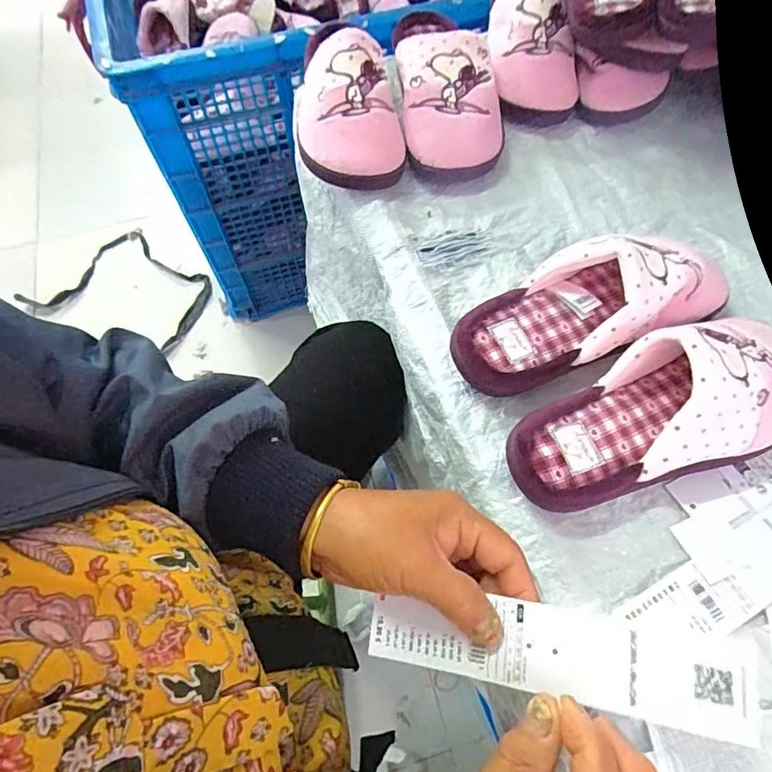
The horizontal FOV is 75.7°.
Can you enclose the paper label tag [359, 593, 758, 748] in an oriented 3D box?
[{"bbox_3d":[0.084,0.140,0.262,0.188,0.004,0.044,2,77,20],"label":"paper label tag"}]

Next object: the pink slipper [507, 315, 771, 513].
[{"bbox_3d":[0.198,0.016,0.342,0.226,0.082,0.091,-23,64,-12],"label":"pink slipper"}]

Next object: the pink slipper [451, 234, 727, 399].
[{"bbox_3d":[0.164,-0.064,0.383,0.235,0.073,0.086,-18,63,-10],"label":"pink slipper"}]

